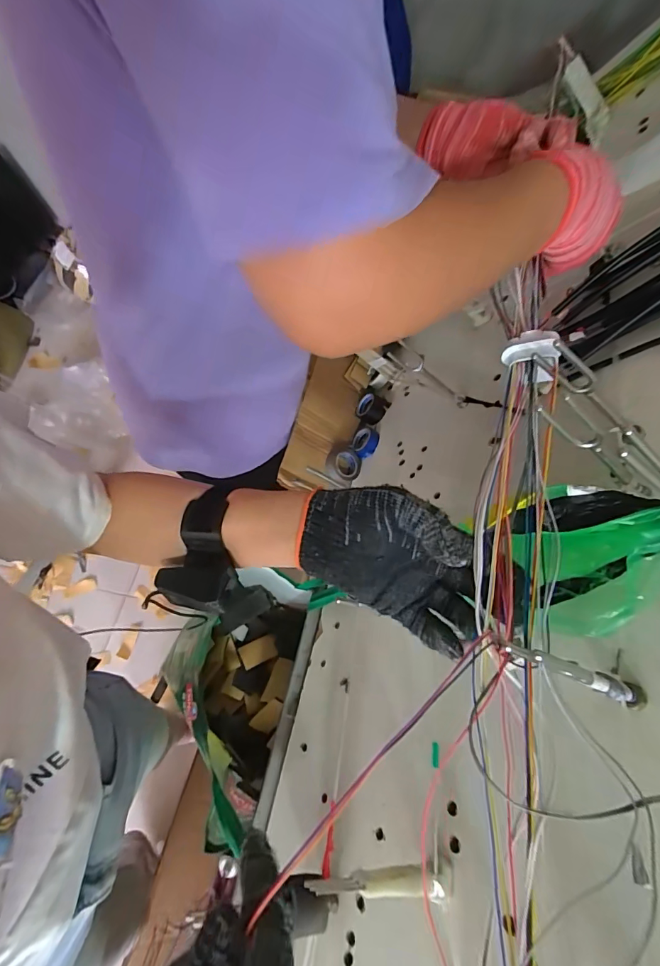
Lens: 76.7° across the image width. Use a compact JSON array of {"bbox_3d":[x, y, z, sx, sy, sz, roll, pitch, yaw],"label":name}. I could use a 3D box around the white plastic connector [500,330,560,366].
[{"bbox_3d":[0.164,-0.109,0.341,0.038,0.030,0.020,20,67,7],"label":"white plastic connector"}]

